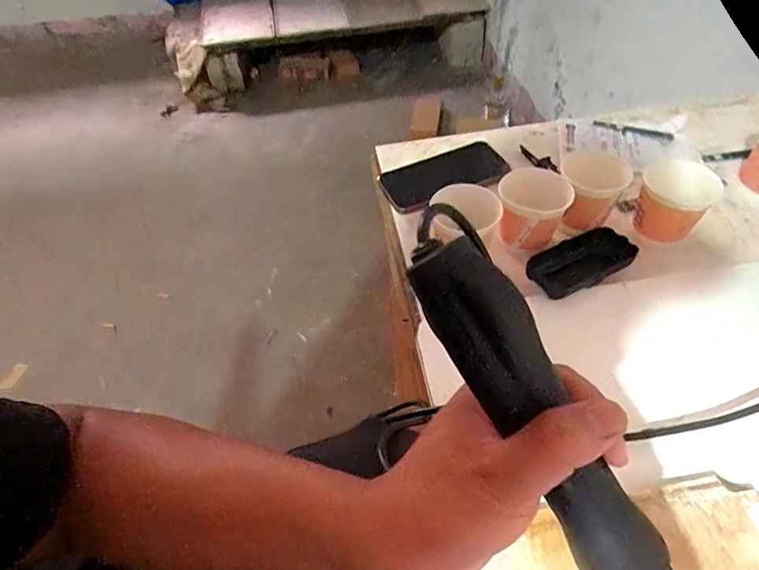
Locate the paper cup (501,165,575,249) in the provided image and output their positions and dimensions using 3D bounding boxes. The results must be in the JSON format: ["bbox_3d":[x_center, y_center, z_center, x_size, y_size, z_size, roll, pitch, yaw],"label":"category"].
[{"bbox_3d":[0.160,-0.078,0.496,0.067,0.064,0.064,-2,50,2],"label":"paper cup"}]

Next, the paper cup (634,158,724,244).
[{"bbox_3d":[0.306,-0.085,0.495,0.066,0.068,0.071,-2,50,2],"label":"paper cup"}]

